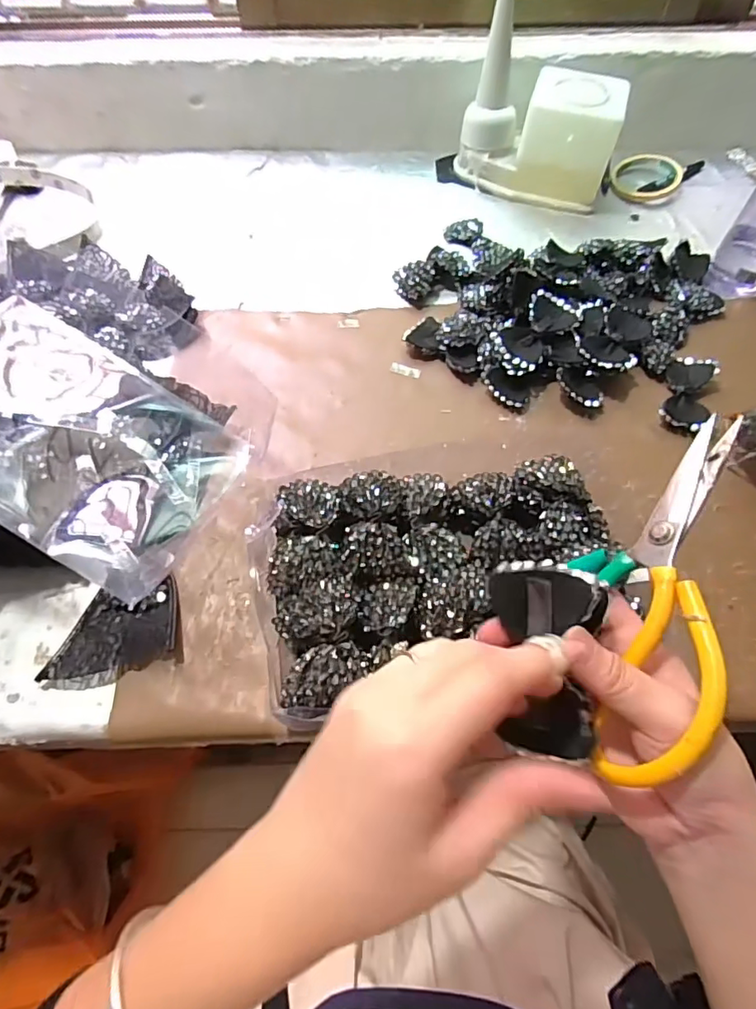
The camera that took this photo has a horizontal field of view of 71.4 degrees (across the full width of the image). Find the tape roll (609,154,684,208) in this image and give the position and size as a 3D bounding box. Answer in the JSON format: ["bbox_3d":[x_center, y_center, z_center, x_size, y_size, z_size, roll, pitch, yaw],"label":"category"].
[{"bbox_3d":[0.372,-0.454,0.733,0.092,0.019,0.099,0,62,0],"label":"tape roll"}]

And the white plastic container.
[{"bbox_3d":[0.244,-0.470,0.678,0.115,0.105,0.096,14,63,7],"label":"white plastic container"}]

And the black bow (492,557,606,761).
[{"bbox_3d":[0.081,0.070,0.246,0.047,0.021,0.087,1,78,-1],"label":"black bow"}]

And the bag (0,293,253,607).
[{"bbox_3d":[-0.268,-0.060,0.453,0.285,0.047,0.187,32,57,-4],"label":"bag"}]

